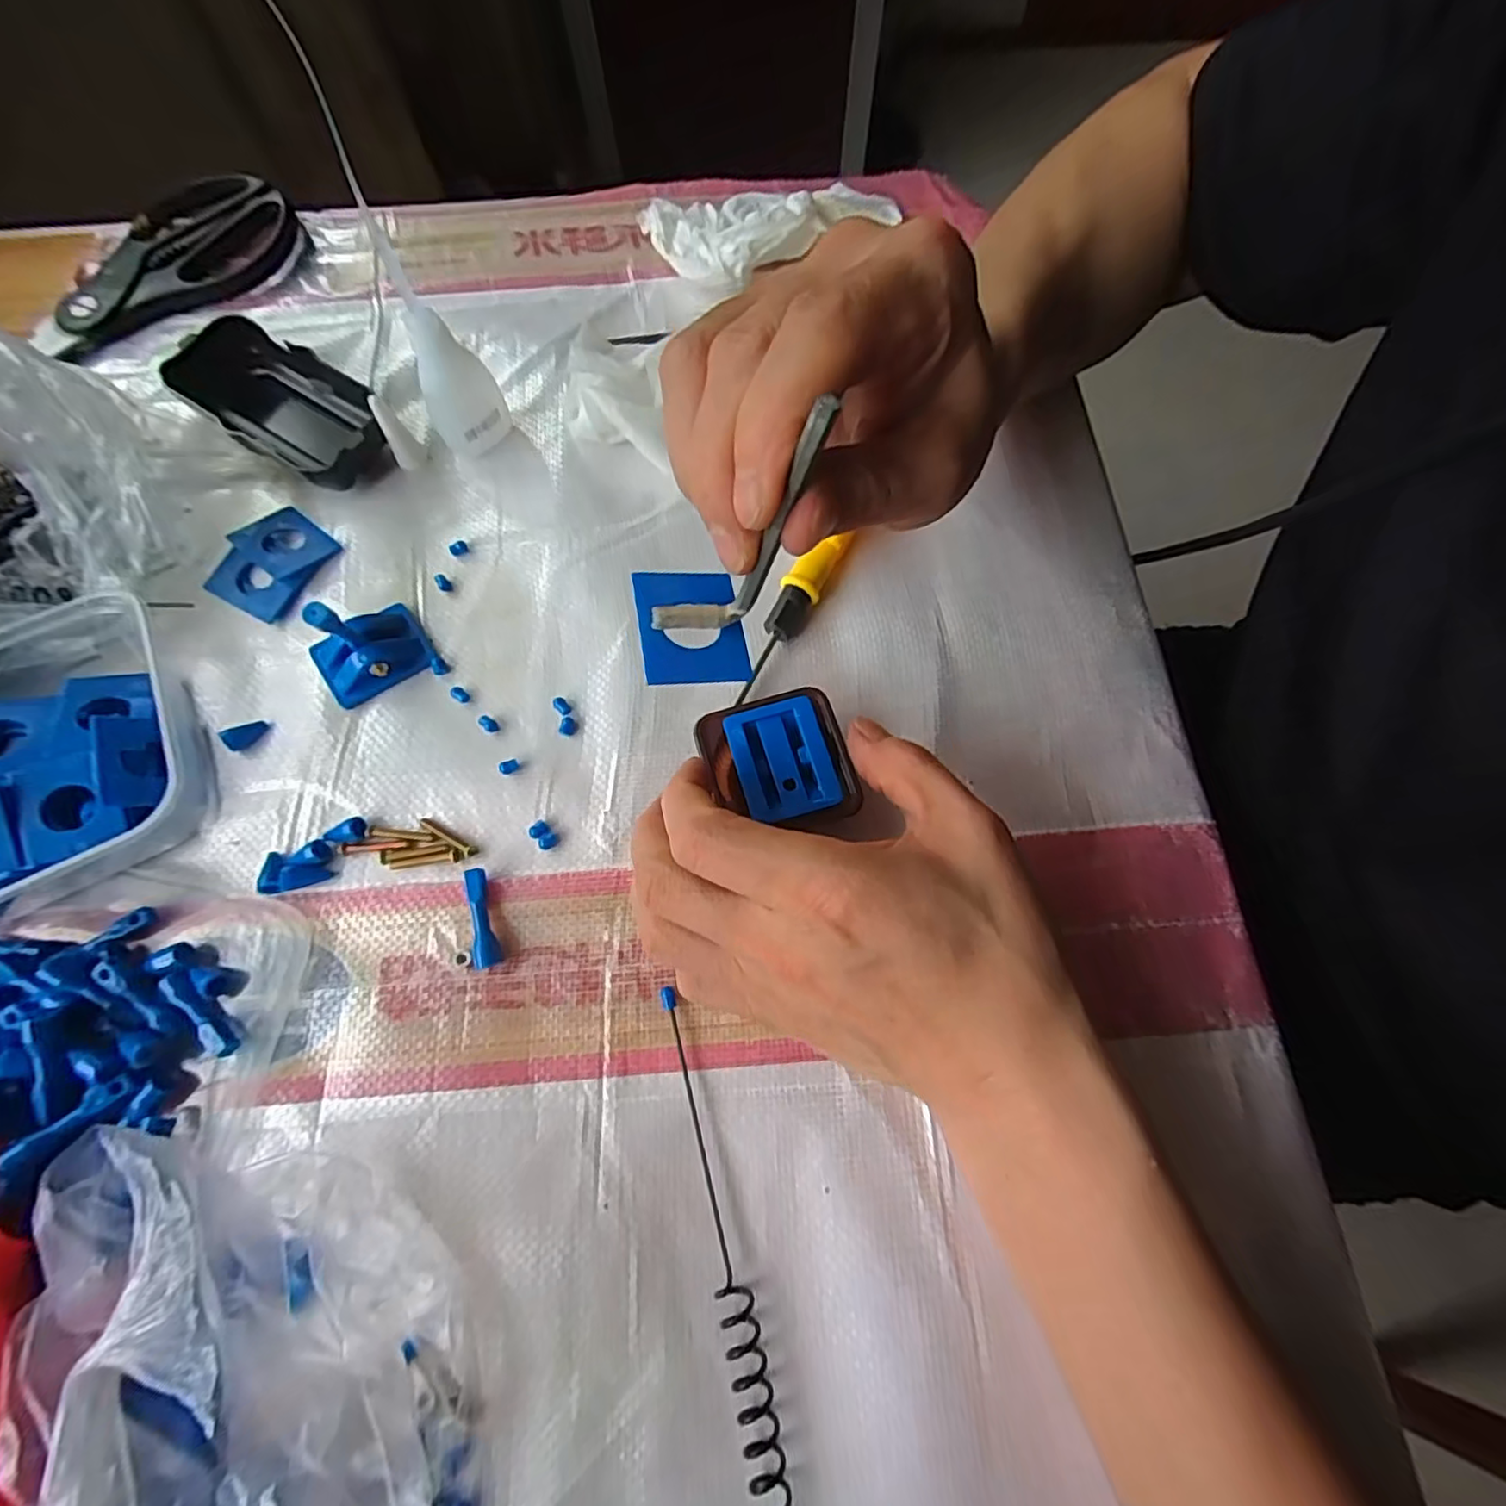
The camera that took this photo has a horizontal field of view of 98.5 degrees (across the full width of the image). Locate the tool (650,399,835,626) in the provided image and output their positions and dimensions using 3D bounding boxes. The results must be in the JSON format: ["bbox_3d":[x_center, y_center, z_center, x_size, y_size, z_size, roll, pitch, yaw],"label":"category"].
[{"bbox_3d":[-0.004,-0.054,0.162,0.027,0.078,0.006,-6,70,-24],"label":"tool"}]

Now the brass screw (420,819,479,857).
[{"bbox_3d":[-0.123,0.034,0.260,0.027,0.004,0.005,26,74,9],"label":"brass screw"}]

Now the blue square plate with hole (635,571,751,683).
[{"bbox_3d":[-0.019,-0.039,0.196,0.031,0.004,0.039,-6,70,-13],"label":"blue square plate with hole"}]

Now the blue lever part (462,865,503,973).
[{"bbox_3d":[-0.104,0.062,0.246,0.011,0.009,0.037,-17,72,-5],"label":"blue lever part"}]

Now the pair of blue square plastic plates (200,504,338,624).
[{"bbox_3d":[-0.222,-0.089,0.300,0.043,0.007,0.051,27,74,9],"label":"pair of blue square plastic plates"}]

